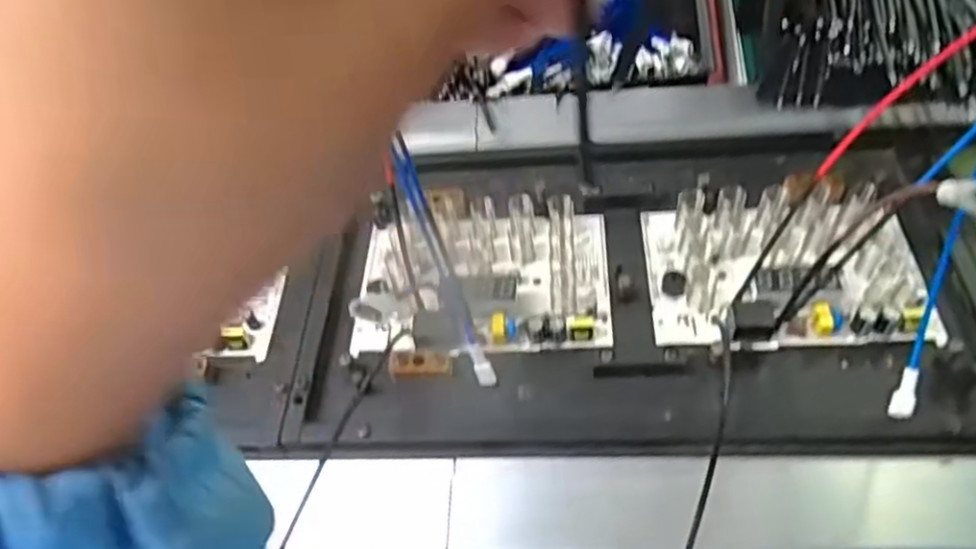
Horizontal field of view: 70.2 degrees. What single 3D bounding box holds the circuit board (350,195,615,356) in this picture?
[{"bbox_3d":[-0.003,-0.003,0.373,0.136,0.021,0.086,-1,54,3],"label":"circuit board"}]

